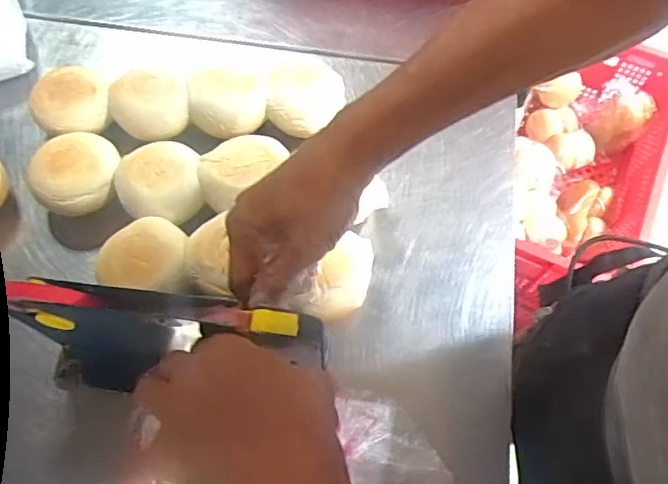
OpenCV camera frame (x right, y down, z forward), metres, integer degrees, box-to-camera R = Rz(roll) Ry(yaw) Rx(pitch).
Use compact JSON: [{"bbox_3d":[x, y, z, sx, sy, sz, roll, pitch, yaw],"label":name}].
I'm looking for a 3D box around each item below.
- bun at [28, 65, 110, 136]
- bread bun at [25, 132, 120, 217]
[{"bbox_3d":[-0.248,-0.125,0.550,0.066,0.045,0.068,0,66,0],"label":"bun"},{"bbox_3d":[-0.231,-0.060,0.515,0.076,0.054,0.074,-13,66,-9],"label":"bread bun"}]

